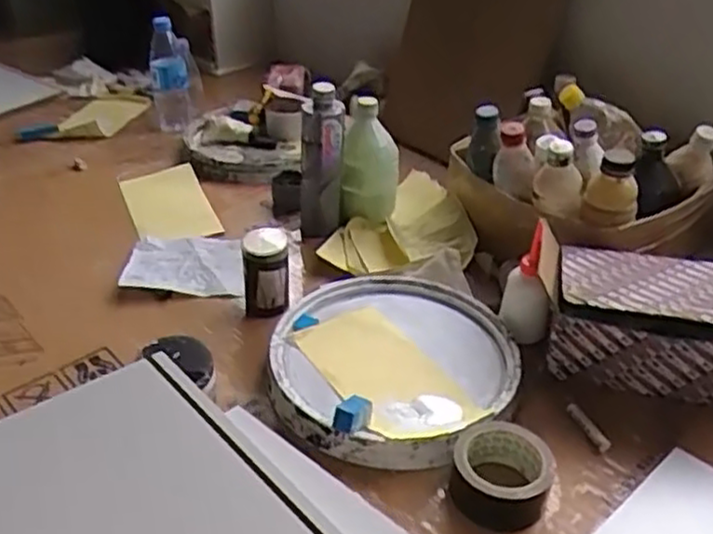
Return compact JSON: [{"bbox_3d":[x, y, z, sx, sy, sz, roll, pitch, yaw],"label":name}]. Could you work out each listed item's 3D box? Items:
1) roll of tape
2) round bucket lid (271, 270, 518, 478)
[{"bbox_3d":[0.147,0.209,0.751,0.092,0.065,0.087,1,34,0],"label":"roll of tape"},{"bbox_3d":[0.045,0.112,0.891,0.275,0.056,0.279,1,34,0],"label":"round bucket lid"}]

